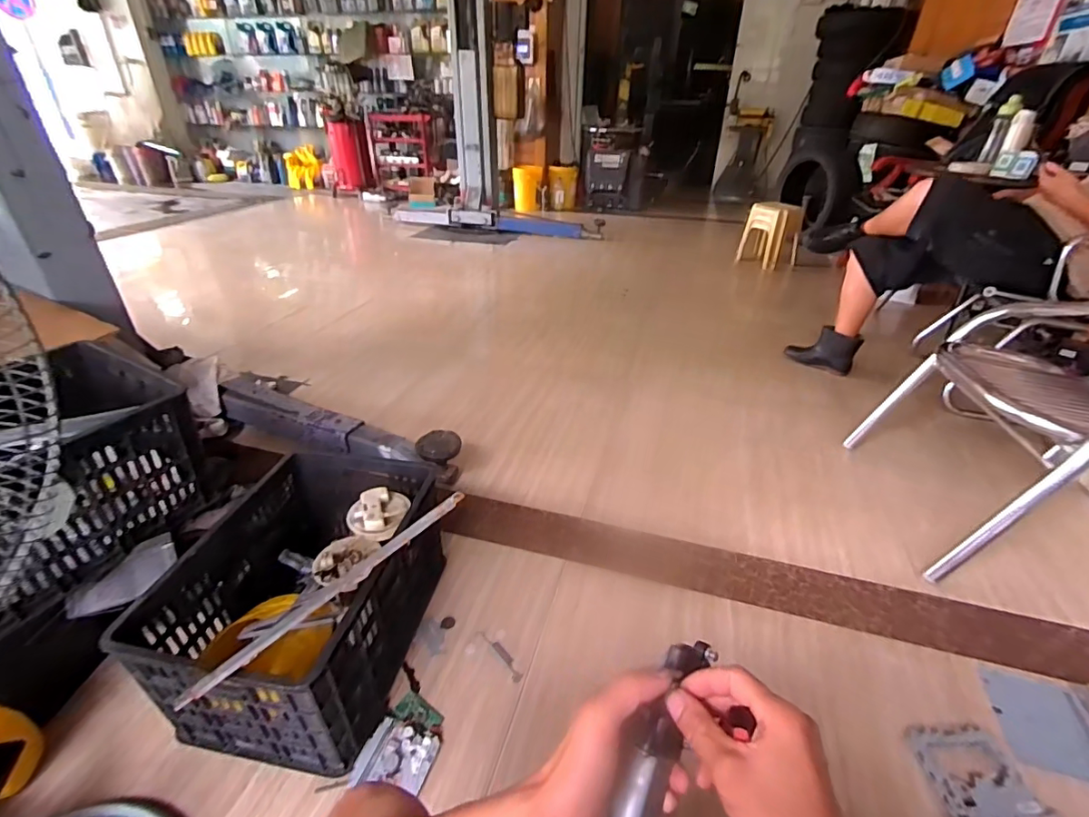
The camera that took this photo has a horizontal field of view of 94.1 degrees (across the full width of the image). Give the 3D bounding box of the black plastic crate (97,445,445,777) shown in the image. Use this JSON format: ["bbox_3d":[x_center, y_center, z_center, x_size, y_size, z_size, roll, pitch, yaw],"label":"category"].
[{"bbox_3d":[-0.427,0.329,0.956,0.349,0.277,0.504,8,33,8],"label":"black plastic crate"}]

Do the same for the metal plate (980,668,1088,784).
[{"bbox_3d":[0.866,0.543,0.871,0.142,0.006,0.190,11,25,21],"label":"metal plate"}]

